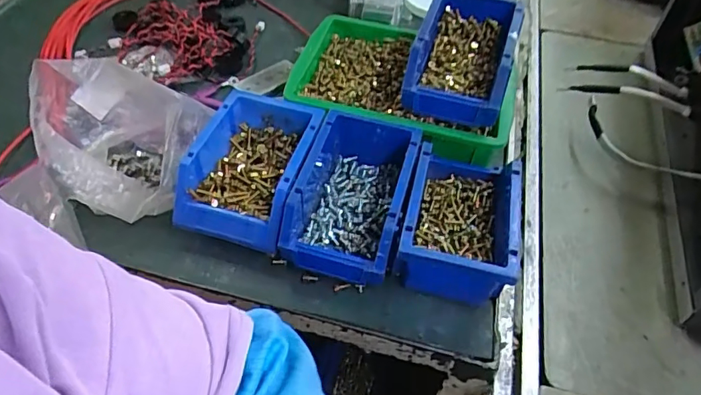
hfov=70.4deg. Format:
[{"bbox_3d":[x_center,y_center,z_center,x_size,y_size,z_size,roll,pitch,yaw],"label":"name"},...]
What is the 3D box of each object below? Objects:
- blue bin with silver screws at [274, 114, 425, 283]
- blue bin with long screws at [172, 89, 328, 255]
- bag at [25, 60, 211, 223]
[{"bbox_3d":[0.003,-0.005,0.506,0.107,0.067,0.168,13,51,8],"label":"blue bin with silver screws"},{"bbox_3d":[-0.102,-0.030,0.515,0.114,0.067,0.158,14,51,8],"label":"blue bin with long screws"},{"bbox_3d":[-0.230,-0.060,0.498,0.141,0.123,0.123,12,51,7],"label":"bag"}]

